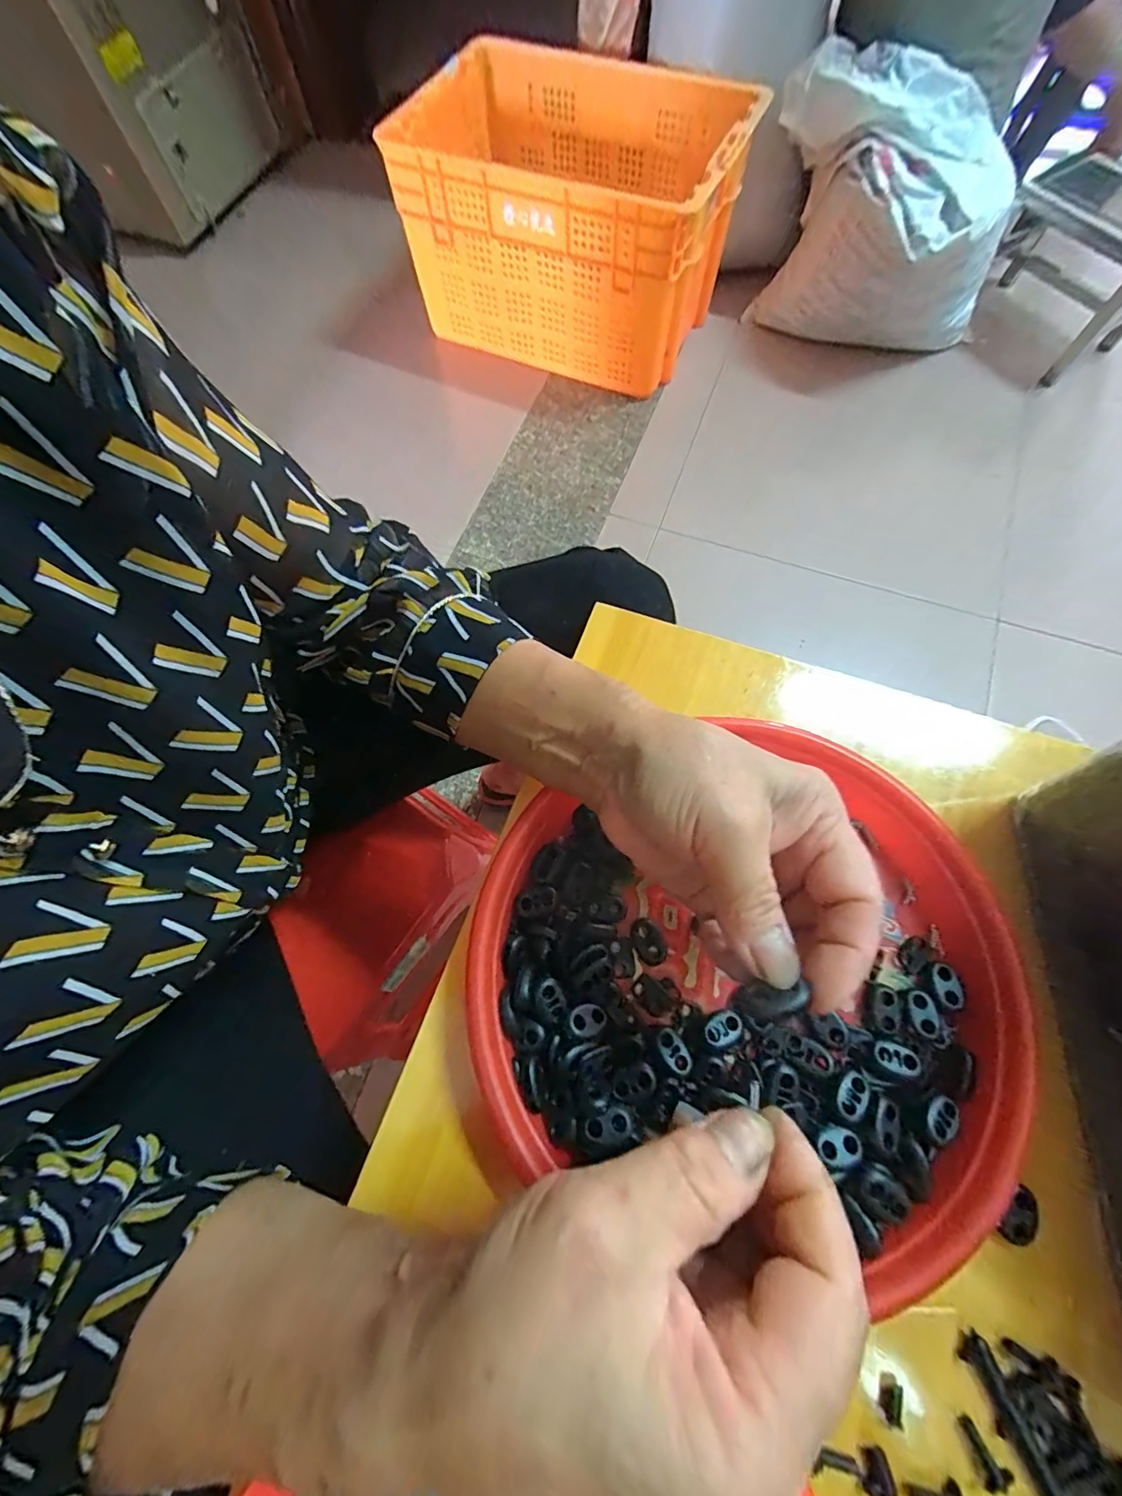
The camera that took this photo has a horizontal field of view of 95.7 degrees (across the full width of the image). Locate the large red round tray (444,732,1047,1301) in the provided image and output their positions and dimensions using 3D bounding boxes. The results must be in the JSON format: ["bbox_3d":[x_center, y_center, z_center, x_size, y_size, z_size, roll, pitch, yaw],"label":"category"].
[{"bbox_3d":[0.077,0.090,0.235,0.230,0.031,0.208,11,72,6],"label":"large red round tray"}]

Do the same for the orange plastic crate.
[{"bbox_3d":[0.032,-1.029,1.016,0.579,0.333,0.439,27,74,11],"label":"orange plastic crate"}]

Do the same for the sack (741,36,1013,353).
[{"bbox_3d":[0.623,-1.011,0.994,0.303,0.354,0.417,-39,74,-11],"label":"sack"}]

